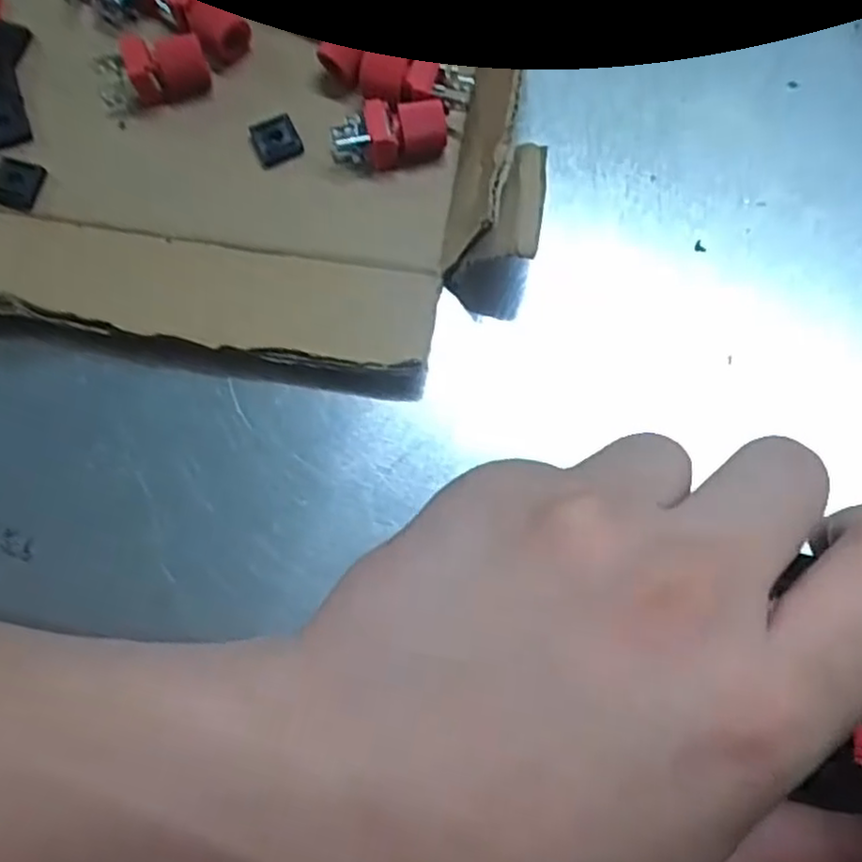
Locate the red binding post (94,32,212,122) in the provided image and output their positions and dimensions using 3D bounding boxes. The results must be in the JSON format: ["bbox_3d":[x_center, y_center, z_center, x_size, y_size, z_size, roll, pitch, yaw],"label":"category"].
[{"bbox_3d":[-0.086,-0.111,0.220,0.033,0.015,0.014,-22,77,-4],"label":"red binding post"}]

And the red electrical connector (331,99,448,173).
[{"bbox_3d":[-0.013,-0.088,0.213,0.035,0.013,0.016,-5,76,13],"label":"red electrical connector"}]

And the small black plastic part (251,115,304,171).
[{"bbox_3d":[-0.048,-0.089,0.220,0.014,0.005,0.013,-26,77,-5],"label":"small black plastic part"}]

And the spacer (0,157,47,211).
[{"bbox_3d":[-0.125,-0.075,0.215,0.014,0.004,0.015,16,77,5],"label":"spacer"}]

